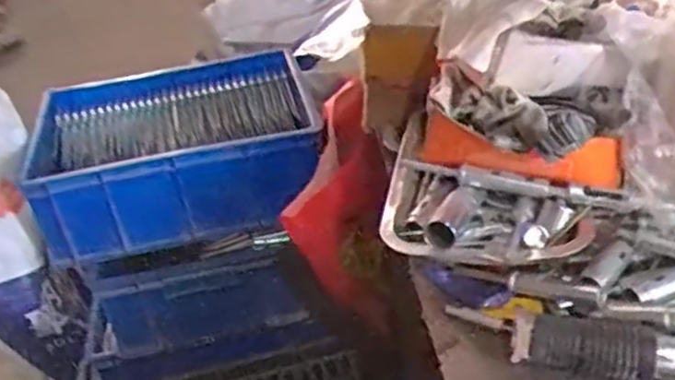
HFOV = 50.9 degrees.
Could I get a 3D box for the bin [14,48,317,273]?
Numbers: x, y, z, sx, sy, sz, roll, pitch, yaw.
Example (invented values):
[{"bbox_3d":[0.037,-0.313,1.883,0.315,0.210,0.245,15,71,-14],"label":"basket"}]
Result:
[{"bbox_3d":[-0.244,-0.069,1.064,0.416,0.155,0.311,-10,34,-3],"label":"bin"}]

